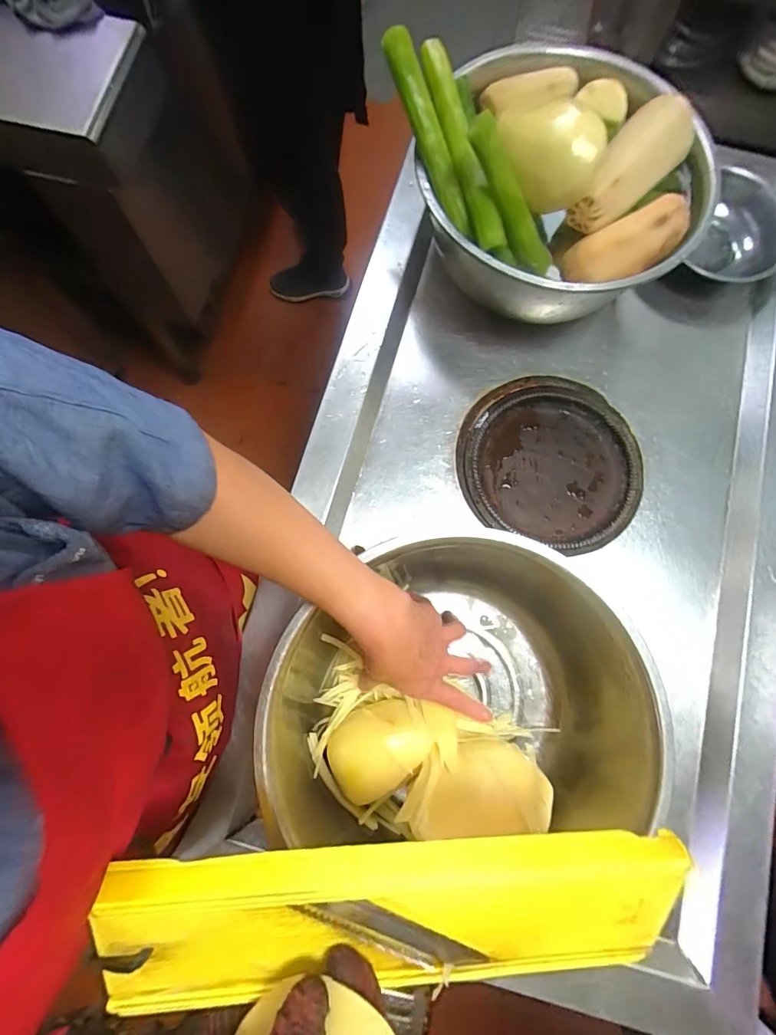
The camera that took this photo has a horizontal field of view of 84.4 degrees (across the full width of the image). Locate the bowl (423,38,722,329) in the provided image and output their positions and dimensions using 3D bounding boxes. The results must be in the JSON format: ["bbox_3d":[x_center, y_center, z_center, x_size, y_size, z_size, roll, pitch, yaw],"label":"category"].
[{"bbox_3d":[0.190,-0.386,0.500,0.299,0.172,0.294,0,77,-1],"label":"bowl"}]

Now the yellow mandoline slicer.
[{"bbox_3d":[0.011,0.244,0.258,0.329,0.020,0.103,2,108,-7],"label":"yellow mandoline slicer"}]

